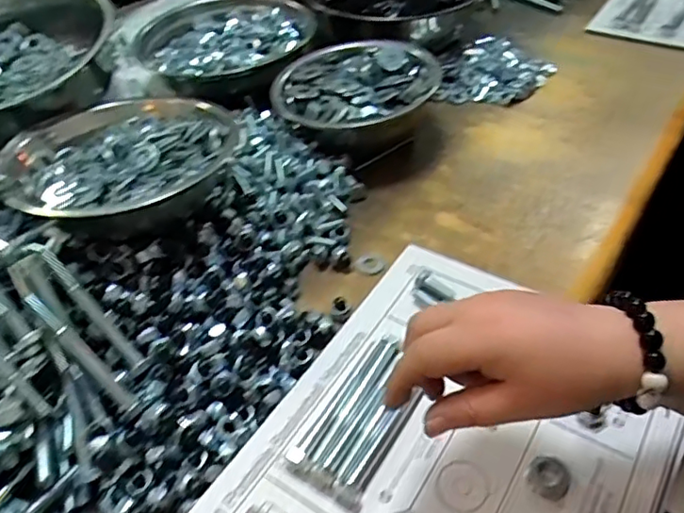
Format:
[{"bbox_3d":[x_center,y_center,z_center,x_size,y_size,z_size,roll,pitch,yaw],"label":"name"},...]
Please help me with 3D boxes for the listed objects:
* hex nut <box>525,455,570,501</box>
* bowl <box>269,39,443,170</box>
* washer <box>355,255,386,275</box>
[{"bbox_3d":[0.122,0.129,0.341,0.024,0.006,0.026,21,51,23],"label":"hex nut"},{"bbox_3d":[0.015,-0.170,0.617,0.153,0.067,0.159,-2,46,2],"label":"bowl"},{"bbox_3d":[0.025,0.006,0.503,0.027,0.005,0.027,2,39,-1],"label":"washer"}]

